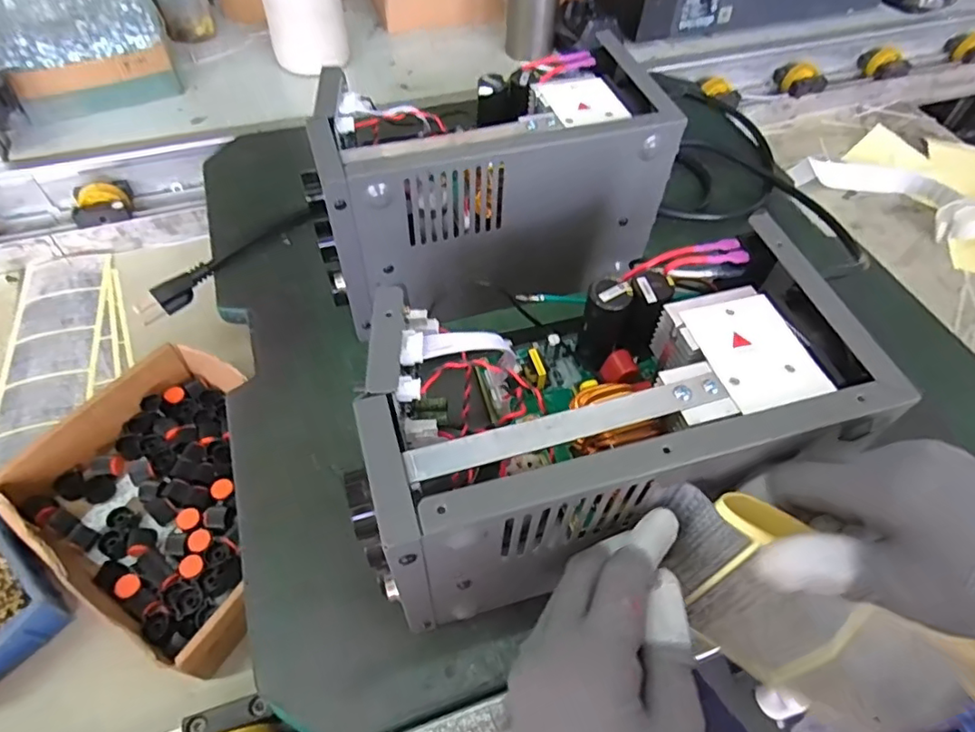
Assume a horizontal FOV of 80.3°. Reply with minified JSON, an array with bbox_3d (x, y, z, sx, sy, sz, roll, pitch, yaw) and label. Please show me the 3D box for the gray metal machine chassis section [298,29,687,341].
[{"bbox_3d":[-0.006,-0.146,0.458,0.249,0.137,0.143,-18,57,-15],"label":"gray metal machine chassis section"}]

